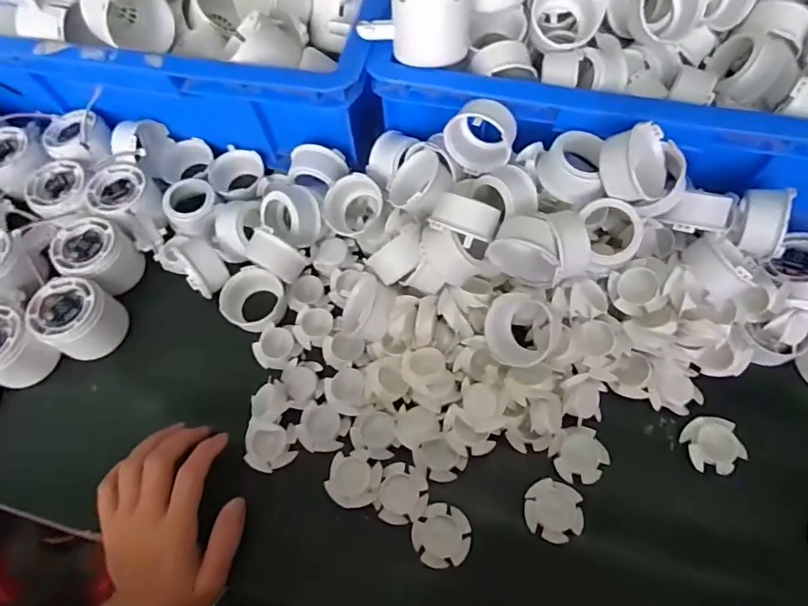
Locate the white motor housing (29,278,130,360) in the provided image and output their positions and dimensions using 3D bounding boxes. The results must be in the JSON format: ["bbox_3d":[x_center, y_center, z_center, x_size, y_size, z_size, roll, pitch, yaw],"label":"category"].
[{"bbox_3d":[-0.273,0.017,0.407,0.064,0.048,0.062,21,69,11],"label":"white motor housing"}]

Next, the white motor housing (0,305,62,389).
[{"bbox_3d":[-0.326,0.040,0.398,0.063,0.047,0.055,36,73,17],"label":"white motor housing"}]

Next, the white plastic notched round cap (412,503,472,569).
[{"bbox_3d":[0.027,0.165,0.342,0.040,0.007,0.039,-1,66,2],"label":"white plastic notched round cap"}]

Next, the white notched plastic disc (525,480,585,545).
[{"bbox_3d":[0.107,0.149,0.344,0.039,0.008,0.039,-1,66,2],"label":"white notched plastic disc"}]

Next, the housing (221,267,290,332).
[{"bbox_3d":[-0.132,-0.004,0.426,0.053,0.030,0.052,-1,66,2],"label":"housing"}]

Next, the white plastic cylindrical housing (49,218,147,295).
[{"bbox_3d":[-0.274,-0.040,0.432,0.063,0.043,0.056,26,70,13],"label":"white plastic cylindrical housing"}]

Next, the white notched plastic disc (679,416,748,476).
[{"bbox_3d":[0.231,0.106,0.360,0.035,0.013,0.040,-13,66,-3],"label":"white notched plastic disc"}]

